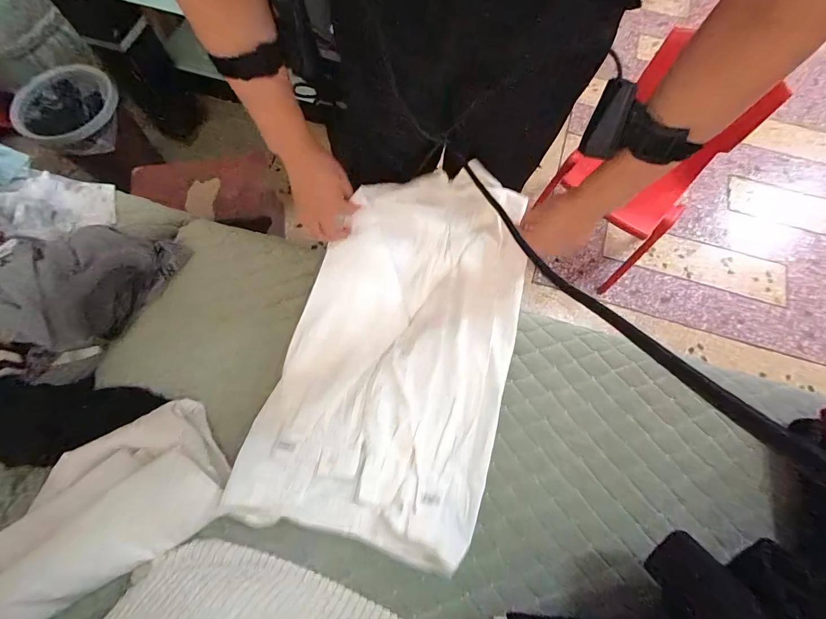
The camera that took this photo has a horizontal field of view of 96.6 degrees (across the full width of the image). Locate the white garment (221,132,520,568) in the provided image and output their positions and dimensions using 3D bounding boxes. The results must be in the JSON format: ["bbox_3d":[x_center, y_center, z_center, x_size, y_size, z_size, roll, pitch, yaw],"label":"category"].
[{"bbox_3d":[-0.022,0.038,0.556,0.337,0.133,0.560,14,67,4],"label":"white garment"}]

